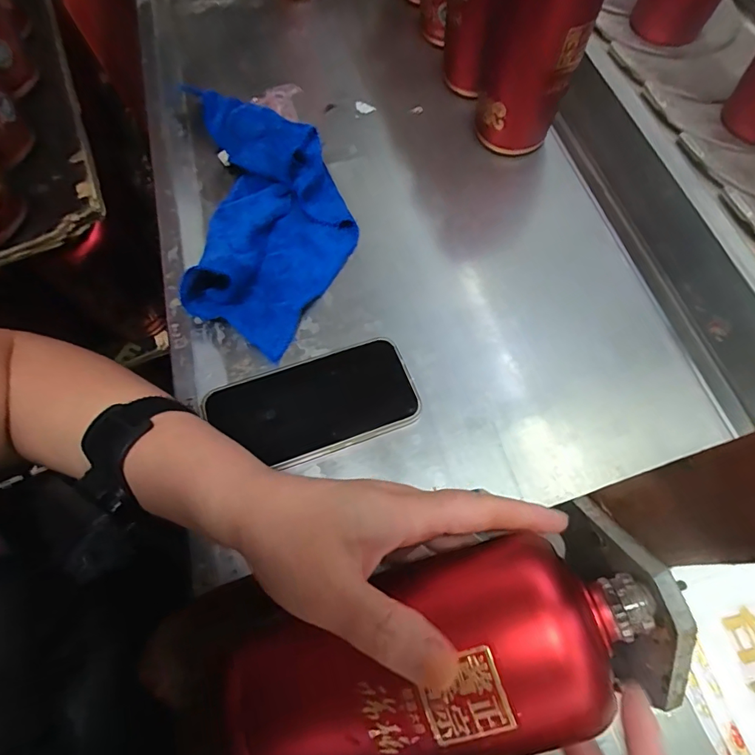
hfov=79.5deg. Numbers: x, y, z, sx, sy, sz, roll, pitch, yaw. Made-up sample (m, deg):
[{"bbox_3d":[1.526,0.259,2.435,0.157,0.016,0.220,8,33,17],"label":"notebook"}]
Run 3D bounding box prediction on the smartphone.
[{"bbox_3d":[-0.047,0.020,0.348,0.150,0.007,0.080,-19,65,-11],"label":"smartphone"}]

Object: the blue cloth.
[{"bbox_3d":[-0.100,-0.167,0.419,0.142,0.047,0.295,-5,67,-1],"label":"blue cloth"}]

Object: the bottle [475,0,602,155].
[{"bbox_3d":[0.140,-0.295,0.411,0.078,0.175,0.062,-6,67,-2],"label":"bottle"}]

